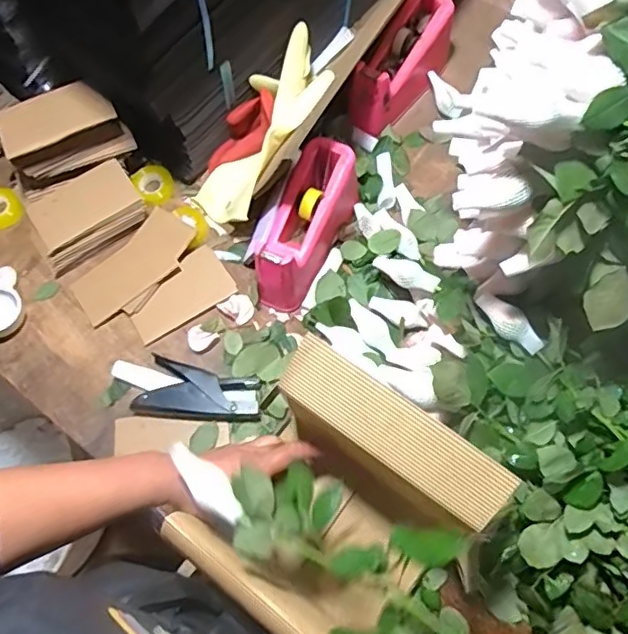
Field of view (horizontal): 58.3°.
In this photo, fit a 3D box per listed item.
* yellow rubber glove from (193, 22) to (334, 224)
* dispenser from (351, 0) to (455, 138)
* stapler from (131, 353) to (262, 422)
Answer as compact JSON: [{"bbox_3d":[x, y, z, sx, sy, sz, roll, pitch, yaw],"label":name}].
[{"bbox_3d":[-0.062,-0.255,0.764,0.110,0.070,0.284,34,96,15],"label":"yellow rubber glove"},{"bbox_3d":[0.123,-0.353,0.803,0.070,0.097,0.208,35,74,15],"label":"dispenser"},{"bbox_3d":[-0.139,0.092,0.677,0.147,0.026,0.068,11,69,7],"label":"stapler"}]

